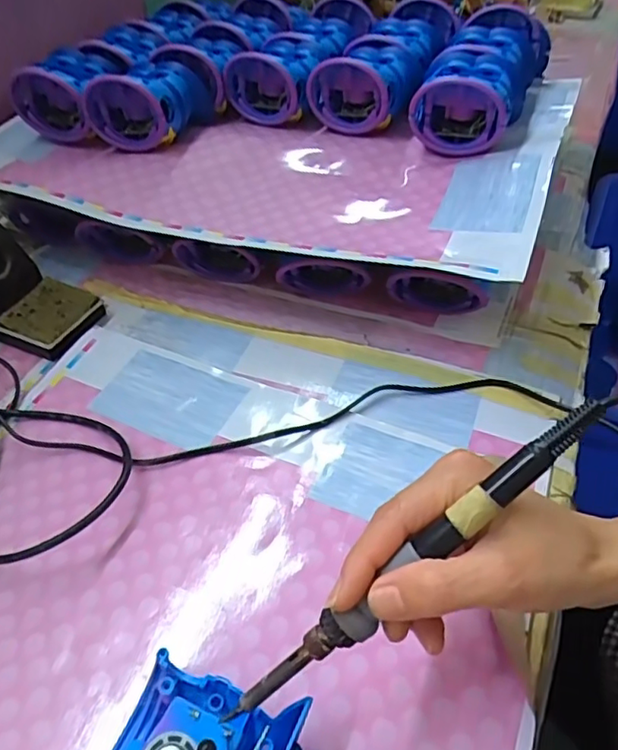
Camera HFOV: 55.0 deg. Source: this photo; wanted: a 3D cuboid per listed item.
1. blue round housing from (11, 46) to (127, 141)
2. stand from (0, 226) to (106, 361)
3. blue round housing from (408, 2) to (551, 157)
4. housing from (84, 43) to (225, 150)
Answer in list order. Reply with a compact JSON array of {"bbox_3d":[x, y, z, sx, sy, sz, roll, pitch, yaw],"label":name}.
[{"bbox_3d":[-0.230,-0.279,0.593,0.083,0.068,0.089,16,49,20],"label":"blue round housing"},{"bbox_3d":[-0.267,-0.079,0.517,0.153,0.075,0.070,14,48,18],"label":"stand"},{"bbox_3d":[0.170,-0.289,0.576,0.089,0.066,0.228,14,48,18],"label":"blue round housing"},{"bbox_3d":[-0.143,-0.261,0.567,0.074,0.073,0.108,23,52,25],"label":"housing"}]

